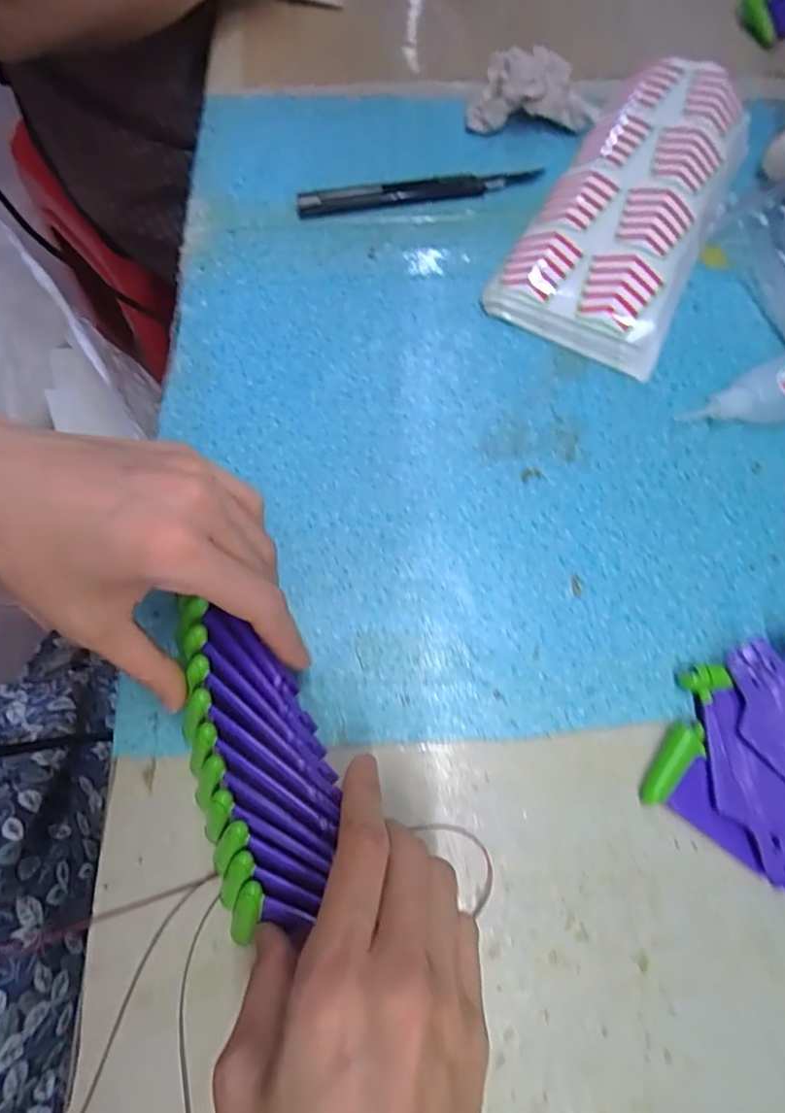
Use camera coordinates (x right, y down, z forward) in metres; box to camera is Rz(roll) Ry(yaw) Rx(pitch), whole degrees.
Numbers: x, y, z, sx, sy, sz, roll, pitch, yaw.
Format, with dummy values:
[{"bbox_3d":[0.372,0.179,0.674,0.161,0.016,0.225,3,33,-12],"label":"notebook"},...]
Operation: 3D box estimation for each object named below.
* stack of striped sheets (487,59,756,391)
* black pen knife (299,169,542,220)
[{"bbox_3d":[0.153,-0.225,0.359,0.103,0.034,0.220,26,74,9],"label":"stack of striped sheets"},{"bbox_3d":[0.017,-0.246,0.379,0.161,0.007,0.018,-9,72,-3],"label":"black pen knife"}]

